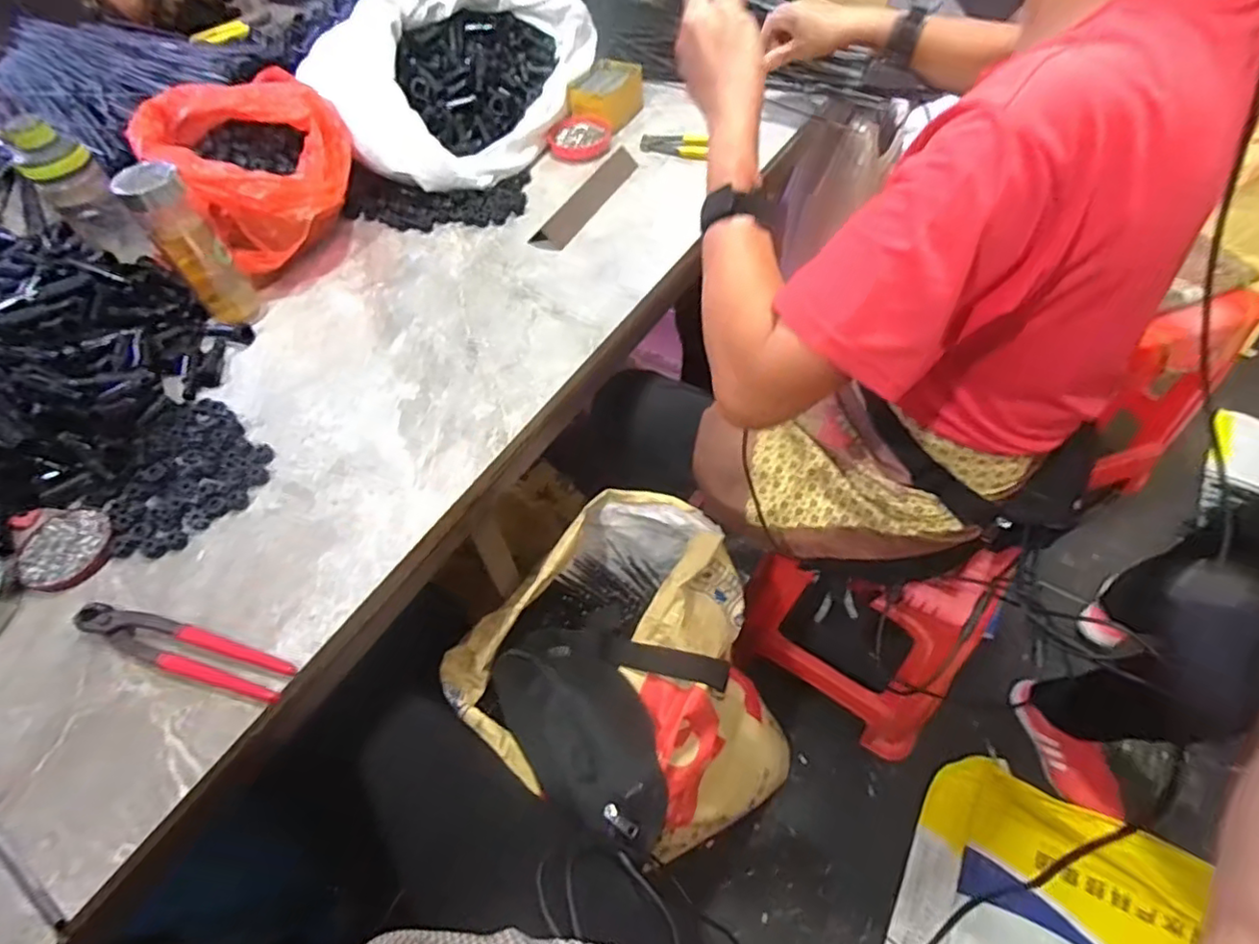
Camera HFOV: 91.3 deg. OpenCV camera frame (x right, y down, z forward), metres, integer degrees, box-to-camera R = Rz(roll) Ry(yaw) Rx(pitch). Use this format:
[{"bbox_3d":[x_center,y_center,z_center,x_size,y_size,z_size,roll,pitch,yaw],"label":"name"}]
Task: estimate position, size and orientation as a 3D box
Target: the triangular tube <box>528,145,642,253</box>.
[{"bbox_3d":[-0.055,-0.373,0.840,0.043,0.019,0.218,25,61,19],"label":"triangular tube"}]

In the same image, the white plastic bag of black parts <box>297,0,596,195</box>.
[{"bbox_3d":[-0.273,-0.590,0.905,0.306,0.192,0.377,23,60,18],"label":"white plastic bag of black parts"}]

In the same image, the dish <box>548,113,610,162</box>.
[{"bbox_3d":[-0.075,-0.504,0.930,0.092,0.025,0.102,-3,56,1],"label":"dish"}]

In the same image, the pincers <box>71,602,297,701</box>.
[{"bbox_3d":[-0.370,0.145,0.507,0.196,0.018,0.037,13,57,12],"label":"pincers"}]

